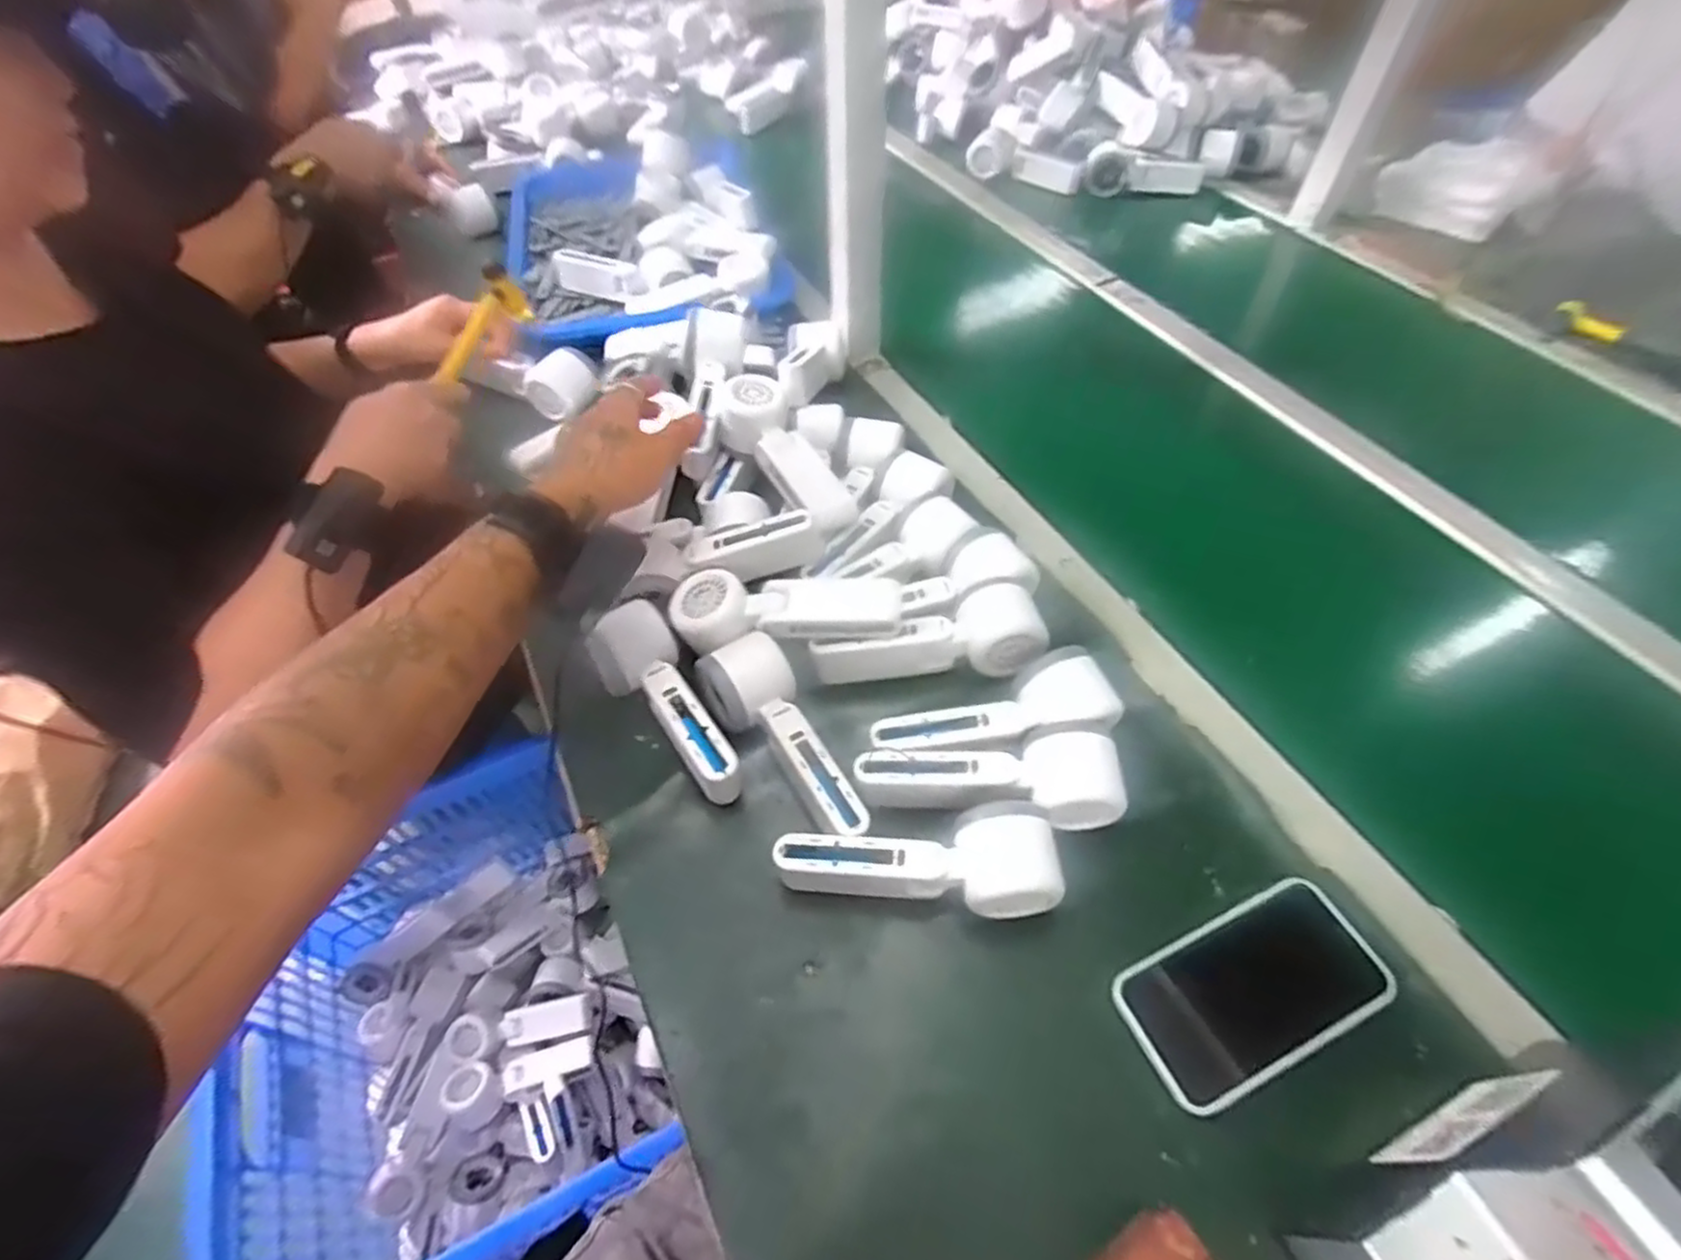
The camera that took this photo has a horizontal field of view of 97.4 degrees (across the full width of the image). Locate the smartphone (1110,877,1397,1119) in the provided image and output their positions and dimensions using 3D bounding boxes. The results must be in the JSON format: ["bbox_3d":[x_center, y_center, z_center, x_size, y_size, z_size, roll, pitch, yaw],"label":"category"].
[{"bbox_3d":[0.231,0.202,0.416,0.146,0.014,0.077,-22,55,-15],"label":"smartphone"}]

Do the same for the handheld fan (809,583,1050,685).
[{"bbox_3d":[0.064,0.005,0.533,0.164,0.053,0.055,1,52,2],"label":"handheld fan"}]

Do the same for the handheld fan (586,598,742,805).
[{"bbox_3d":[-0.121,0.053,0.511,0.057,0.051,0.159,-27,56,-19],"label":"handheld fan"}]

